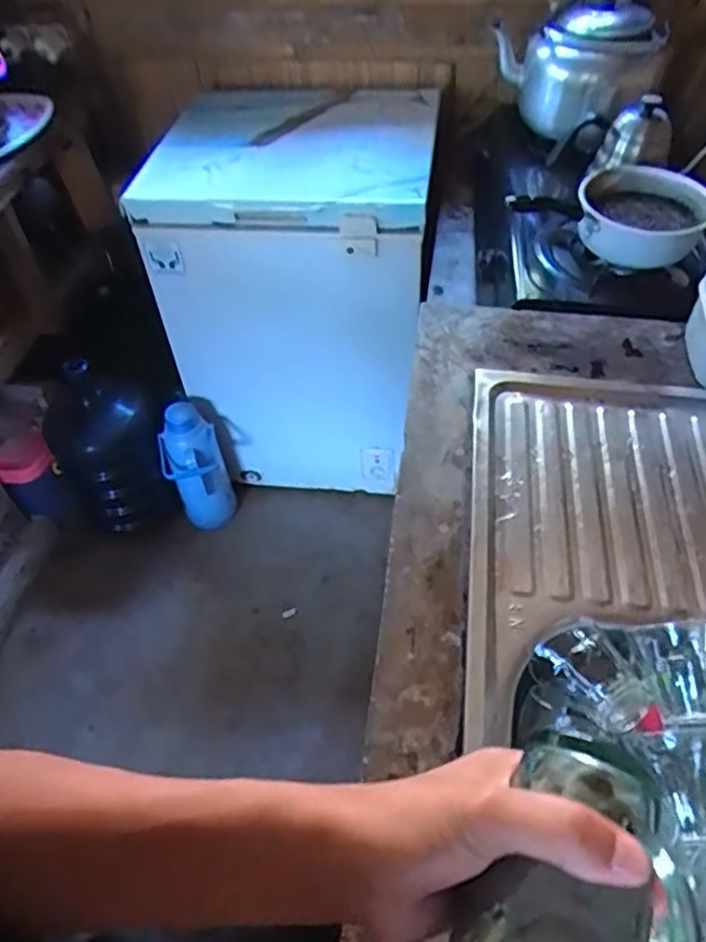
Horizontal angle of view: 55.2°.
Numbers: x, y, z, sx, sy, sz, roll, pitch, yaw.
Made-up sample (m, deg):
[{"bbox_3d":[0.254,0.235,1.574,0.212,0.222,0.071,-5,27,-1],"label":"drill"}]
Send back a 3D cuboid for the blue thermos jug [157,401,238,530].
[{"bbox_3d":[-0.398,-0.001,1.723,0.132,0.352,0.135,-9,50,-5],"label":"blue thermos jug"}]

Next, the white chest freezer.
[{"bbox_3d":[-0.124,-0.454,1.723,0.588,0.836,0.566,3,50,6],"label":"white chest freezer"}]

